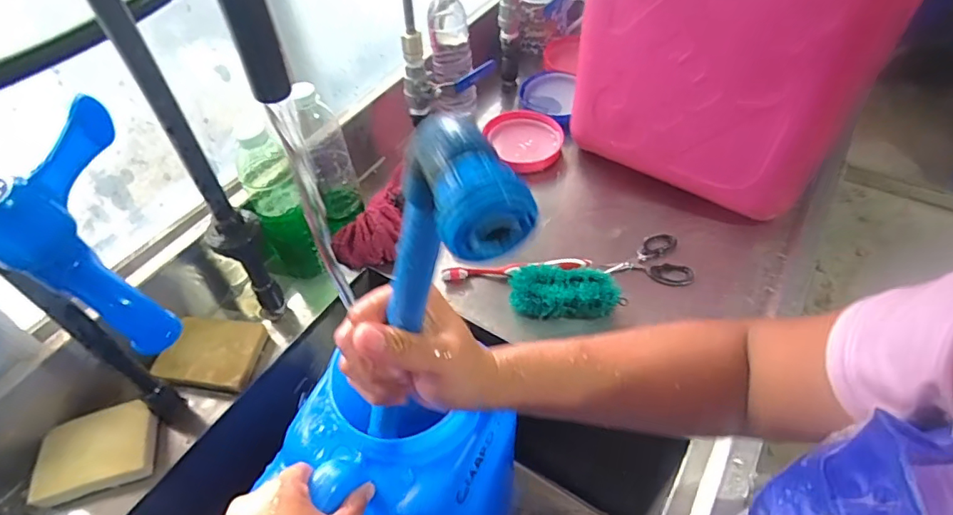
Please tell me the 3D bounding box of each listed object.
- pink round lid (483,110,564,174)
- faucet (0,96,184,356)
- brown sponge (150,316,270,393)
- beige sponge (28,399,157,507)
[{"bbox_3d":[0.077,-0.183,0.802,0.104,0.026,0.111,-2,49,2],"label":"pink round lid"},{"bbox_3d":[-0.162,-0.008,0.221,0.041,0.083,0.066,-9,49,-4],"label":"faucet"},{"bbox_3d":[-0.294,0.105,0.581,0.097,0.025,0.082,3,50,6],"label":"brown sponge"},{"bbox_3d":[-0.372,0.190,0.513,0.103,0.028,0.070,-16,50,-10],"label":"beige sponge"}]

